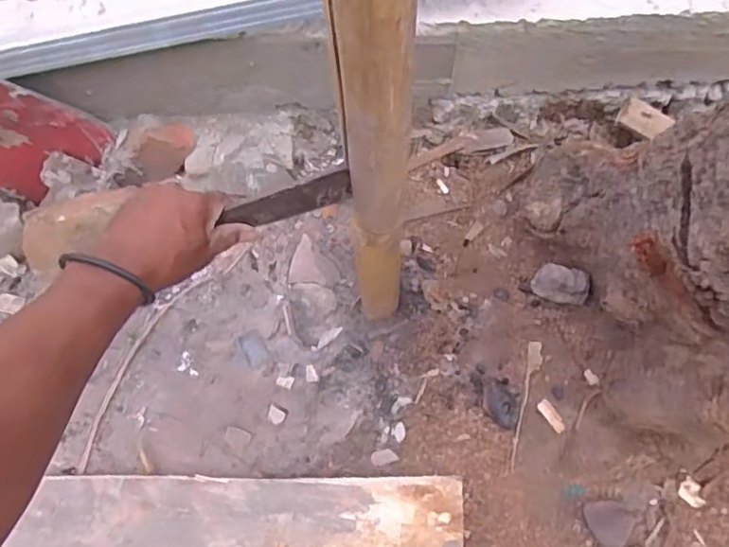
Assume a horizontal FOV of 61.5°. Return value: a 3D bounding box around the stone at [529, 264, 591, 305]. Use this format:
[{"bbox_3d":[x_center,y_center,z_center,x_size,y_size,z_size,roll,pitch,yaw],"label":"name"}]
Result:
[{"bbox_3d":[0.286,0.015,0.890,0.076,0.049,0.050,21,75,8],"label":"stone"}]

